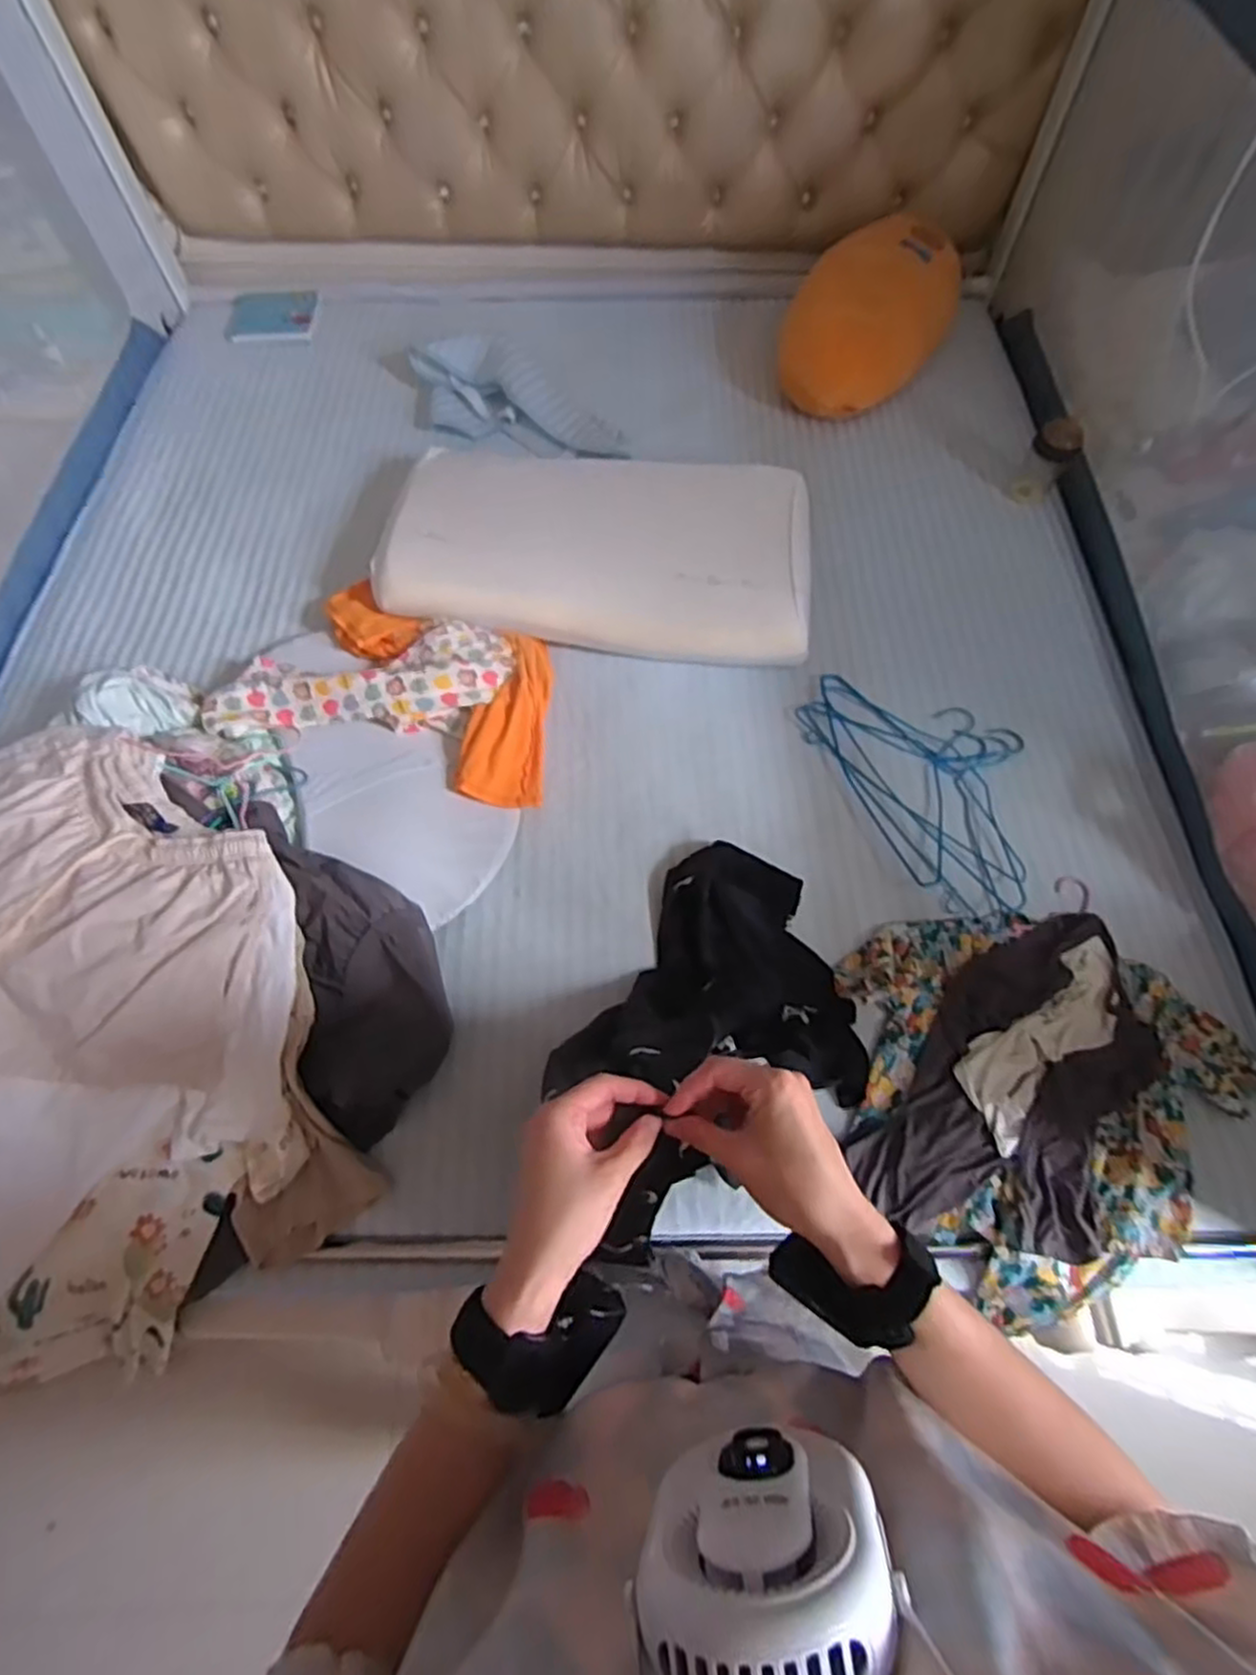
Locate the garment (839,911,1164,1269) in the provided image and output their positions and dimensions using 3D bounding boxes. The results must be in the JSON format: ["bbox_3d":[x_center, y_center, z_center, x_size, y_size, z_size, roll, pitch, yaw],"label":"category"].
[{"bbox_3d":[0.472,0.284,0.876,0.254,0.051,0.457,35,67,16],"label":"garment"}]

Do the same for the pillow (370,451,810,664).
[{"bbox_3d":[-0.041,-0.483,1.209,0.670,0.107,0.372,3,62,1],"label":"pillow"}]

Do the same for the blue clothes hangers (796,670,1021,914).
[{"bbox_3d":[0.456,-0.097,1.088,0.281,0.015,0.424,-31,67,-16],"label":"blue clothes hangers"}]

